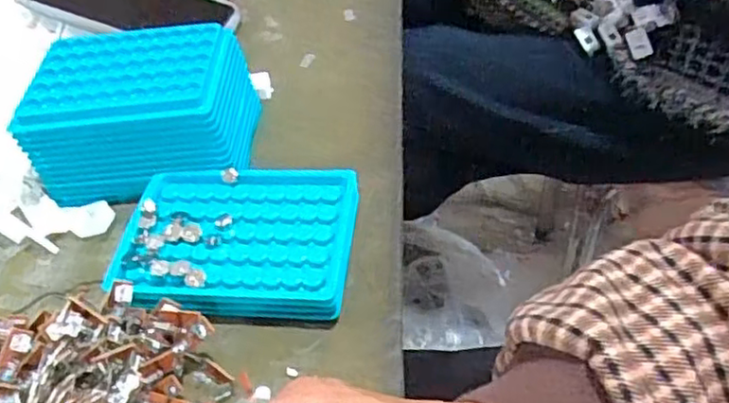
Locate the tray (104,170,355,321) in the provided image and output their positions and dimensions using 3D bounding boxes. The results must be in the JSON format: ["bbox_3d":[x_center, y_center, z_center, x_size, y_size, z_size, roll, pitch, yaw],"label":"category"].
[{"bbox_3d":[-0.075,0.025,0.391,0.135,0.026,0.100,1,49,9],"label":"tray"}]

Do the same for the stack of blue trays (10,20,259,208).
[{"bbox_3d":[-0.145,-0.061,0.449,0.148,0.070,0.102,-6,48,3],"label":"stack of blue trays"}]

